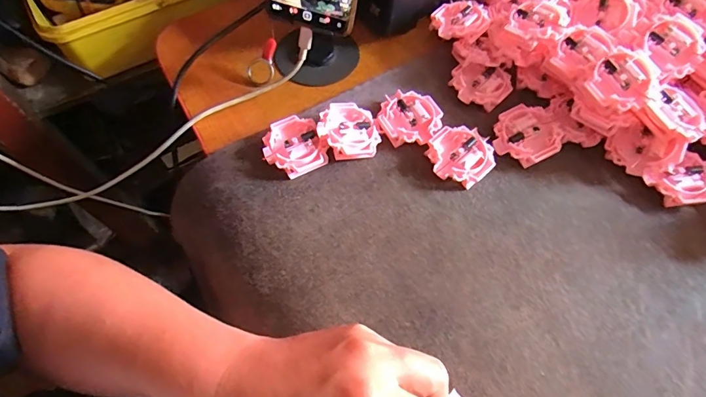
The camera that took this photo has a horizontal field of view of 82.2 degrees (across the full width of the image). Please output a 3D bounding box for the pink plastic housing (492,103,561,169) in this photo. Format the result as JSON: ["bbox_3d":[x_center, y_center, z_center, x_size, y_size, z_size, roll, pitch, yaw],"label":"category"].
[{"bbox_3d":[0.144,-0.054,0.343,0.053,0.013,0.051,-23,66,-13],"label":"pink plastic housing"}]

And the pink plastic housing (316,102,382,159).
[{"bbox_3d":[-0.004,-0.058,0.339,0.048,0.016,0.051,1,63,-1],"label":"pink plastic housing"}]

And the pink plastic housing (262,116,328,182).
[{"bbox_3d":[-0.049,-0.043,0.334,0.047,0.012,0.049,-25,66,-14],"label":"pink plastic housing"}]

